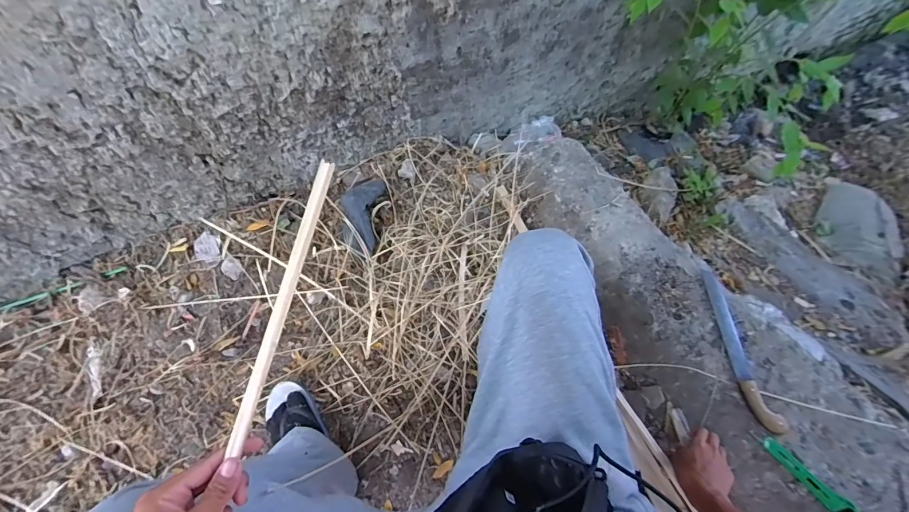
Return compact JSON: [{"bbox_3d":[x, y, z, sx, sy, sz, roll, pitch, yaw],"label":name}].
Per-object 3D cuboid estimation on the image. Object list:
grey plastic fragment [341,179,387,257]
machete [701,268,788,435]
[{"bbox_3d":[-0.222,-0.097,0.956,0.092,0.081,0.187,8,89,3],"label":"grey plastic fragment"},{"bbox_3d":[0.554,0.173,0.792,0.044,0.018,0.316,-3,61,-3],"label":"machete"}]

